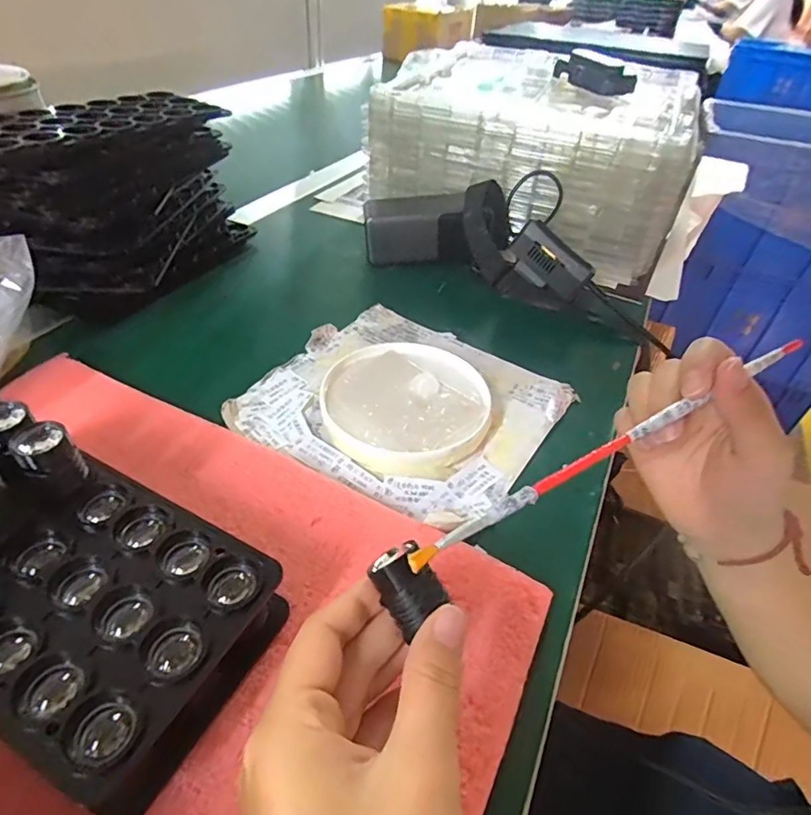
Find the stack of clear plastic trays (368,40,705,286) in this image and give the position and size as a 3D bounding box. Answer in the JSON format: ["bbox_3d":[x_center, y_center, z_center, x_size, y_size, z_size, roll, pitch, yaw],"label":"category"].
[{"bbox_3d":[0.171,-0.330,0.633,0.334,0.123,0.305,21,44,17],"label":"stack of clear plastic trays"}]

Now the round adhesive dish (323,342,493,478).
[{"bbox_3d":[0.000,-0.002,0.369,0.118,0.018,0.116,3,42,-2],"label":"round adhesive dish"}]

